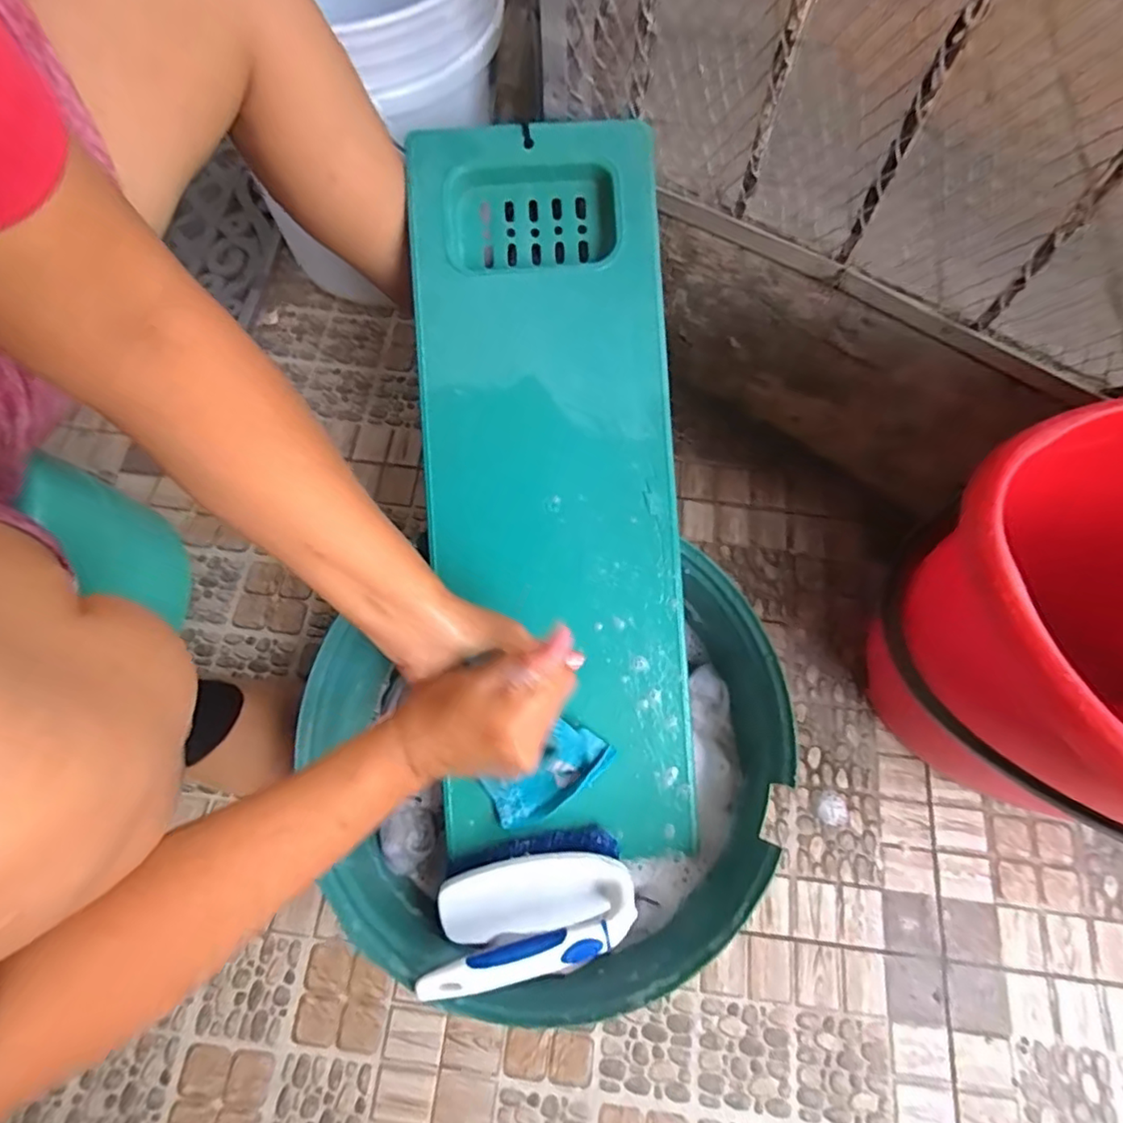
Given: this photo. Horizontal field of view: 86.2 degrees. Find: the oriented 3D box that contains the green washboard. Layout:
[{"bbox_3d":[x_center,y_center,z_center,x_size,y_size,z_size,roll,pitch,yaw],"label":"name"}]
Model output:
[{"bbox_3d":[-0.009,-0.056,0.481,0.212,0.035,0.565,-8,89,-4],"label":"green washboard"}]

